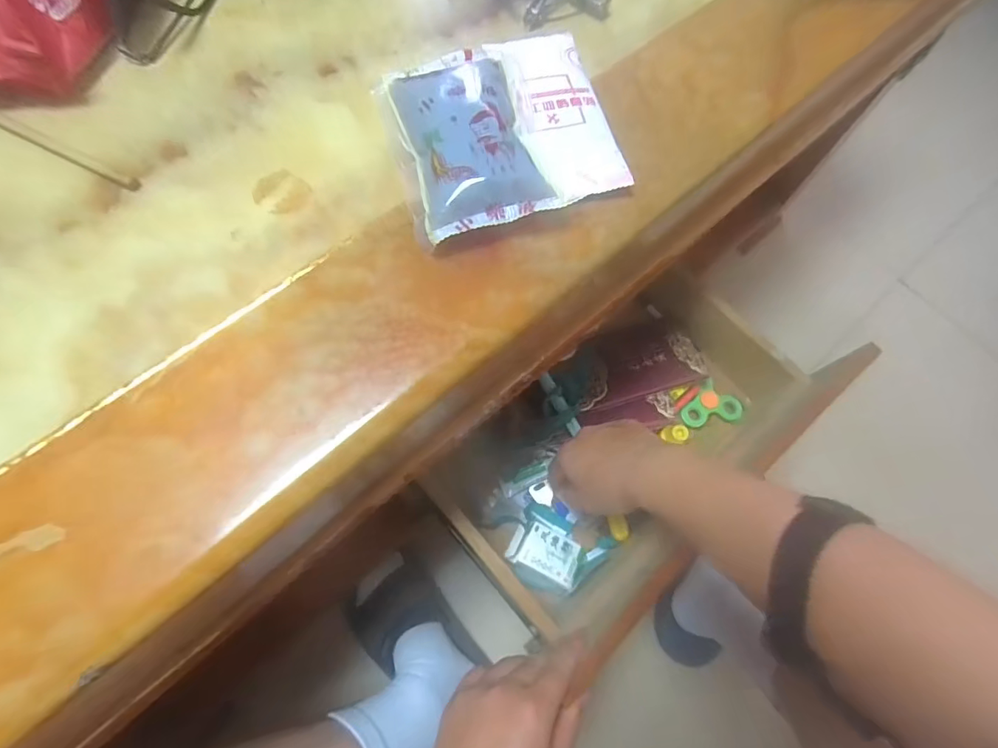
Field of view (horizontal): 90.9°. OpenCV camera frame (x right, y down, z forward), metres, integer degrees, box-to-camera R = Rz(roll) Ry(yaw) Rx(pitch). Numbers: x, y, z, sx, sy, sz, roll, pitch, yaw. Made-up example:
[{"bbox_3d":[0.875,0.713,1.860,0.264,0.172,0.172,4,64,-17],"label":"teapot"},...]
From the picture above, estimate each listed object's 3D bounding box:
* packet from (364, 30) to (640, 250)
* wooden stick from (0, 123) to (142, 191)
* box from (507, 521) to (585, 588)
[{"bbox_3d":[0.002,-0.144,0.280,0.125,0.029,0.131,-16,71,-9],"label":"packet"},{"bbox_3d":[-0.261,-0.132,0.274,0.145,0.004,0.007,25,70,7],"label":"wooden stick"},{"bbox_3d":[0.045,0.175,0.483,0.067,0.022,0.042,24,70,6],"label":"box"}]

